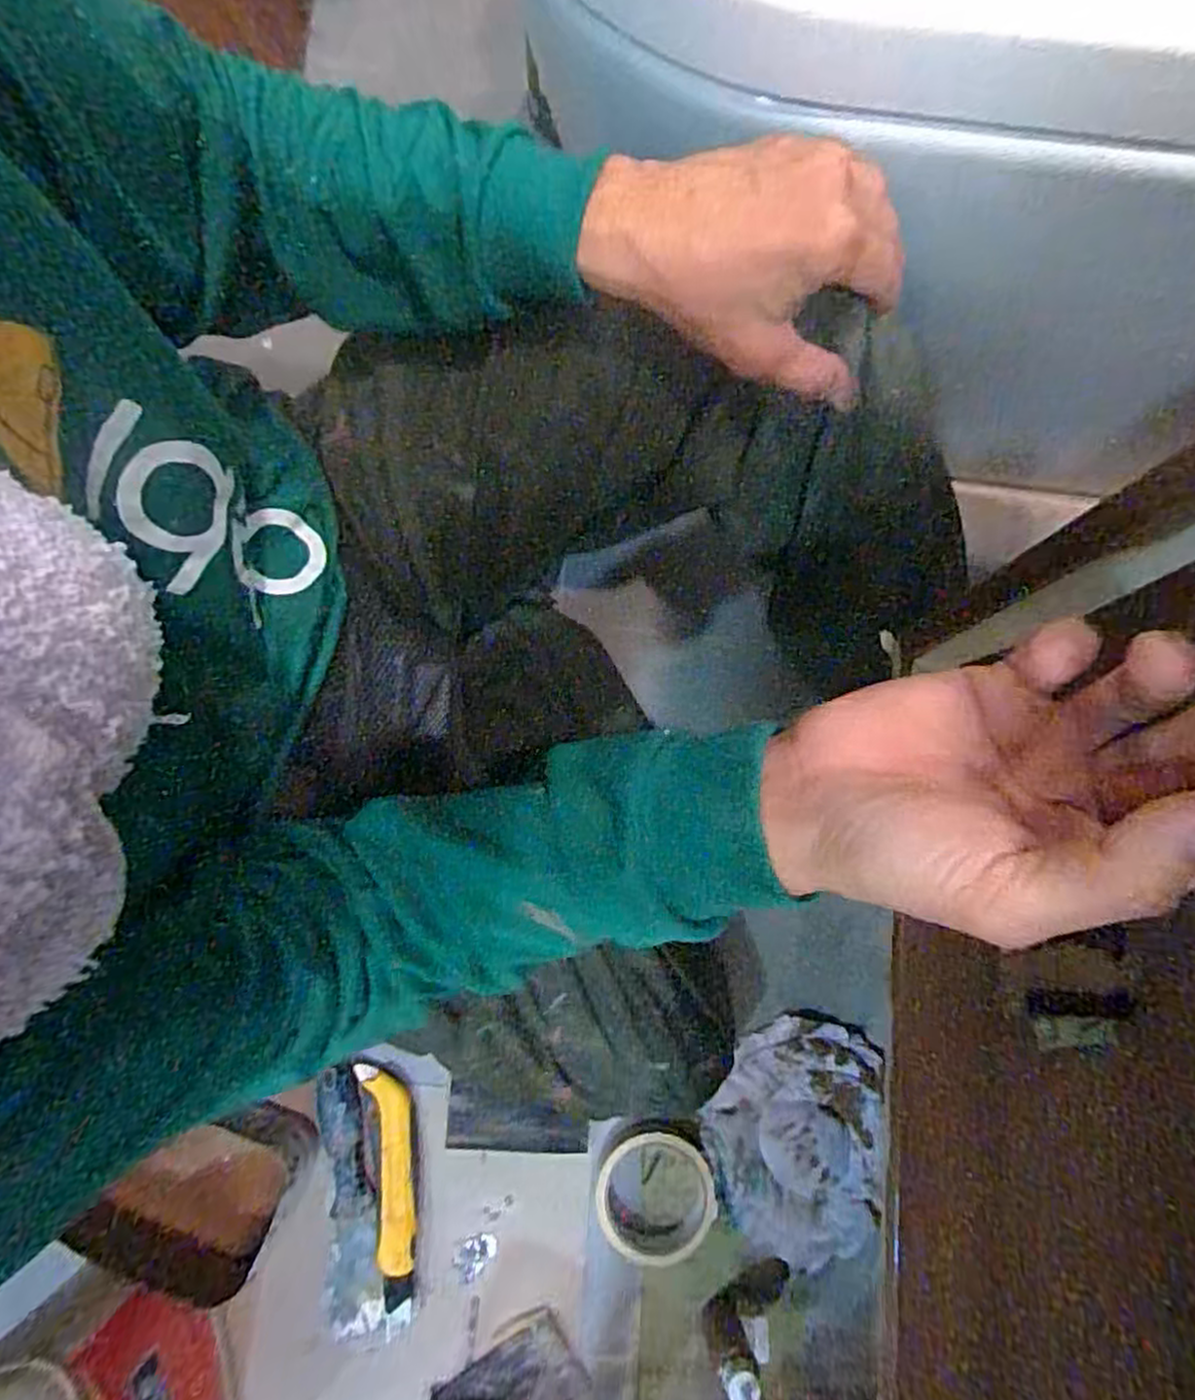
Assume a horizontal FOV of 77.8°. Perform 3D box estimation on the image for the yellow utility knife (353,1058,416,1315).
[{"bbox_3d":[-0.164,0.386,0.594,0.039,0.024,0.177,-10,79,-3],"label":"yellow utility knife"}]

